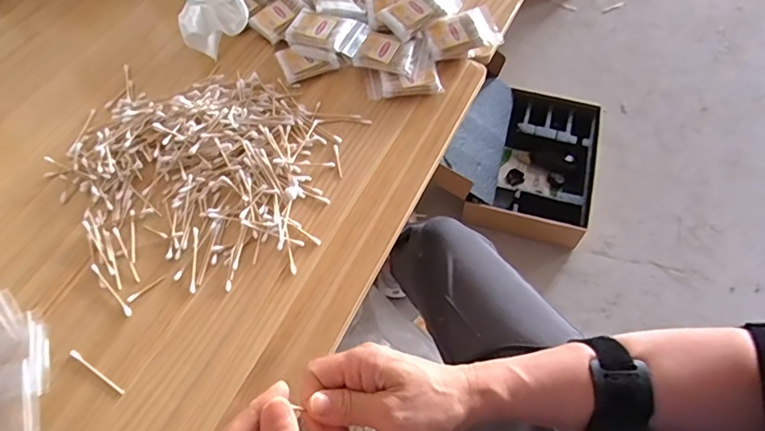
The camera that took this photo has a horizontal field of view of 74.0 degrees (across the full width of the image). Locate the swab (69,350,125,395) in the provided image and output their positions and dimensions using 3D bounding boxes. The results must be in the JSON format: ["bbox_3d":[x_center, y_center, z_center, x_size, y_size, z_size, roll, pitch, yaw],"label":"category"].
[{"bbox_3d":[-0.272,0.149,0.483,0.073,0.004,0.006,28,64,16],"label":"swab"}]

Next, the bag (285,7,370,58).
[{"bbox_3d":[-0.072,-0.240,0.659,0.097,0.017,0.062,17,62,10],"label":"bag"}]

